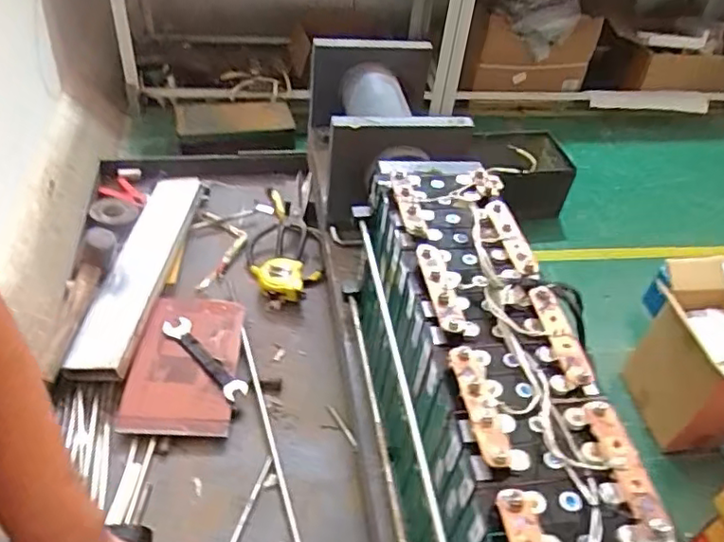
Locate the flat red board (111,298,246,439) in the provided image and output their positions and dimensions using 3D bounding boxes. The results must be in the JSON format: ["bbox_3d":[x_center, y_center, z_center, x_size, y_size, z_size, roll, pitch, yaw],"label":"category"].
[{"bbox_3d":[-0.238,0.123,0.814,0.137,0.029,0.205,2,45,-4],"label":"flat red board"}]

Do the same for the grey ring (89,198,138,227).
[{"bbox_3d":[-0.417,-0.100,1.010,0.077,0.012,0.071,3,45,-3],"label":"grey ring"}]

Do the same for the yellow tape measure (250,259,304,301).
[{"bbox_3d":[-0.132,0.010,0.928,0.091,0.034,0.066,7,45,1],"label":"yellow tape measure"}]

